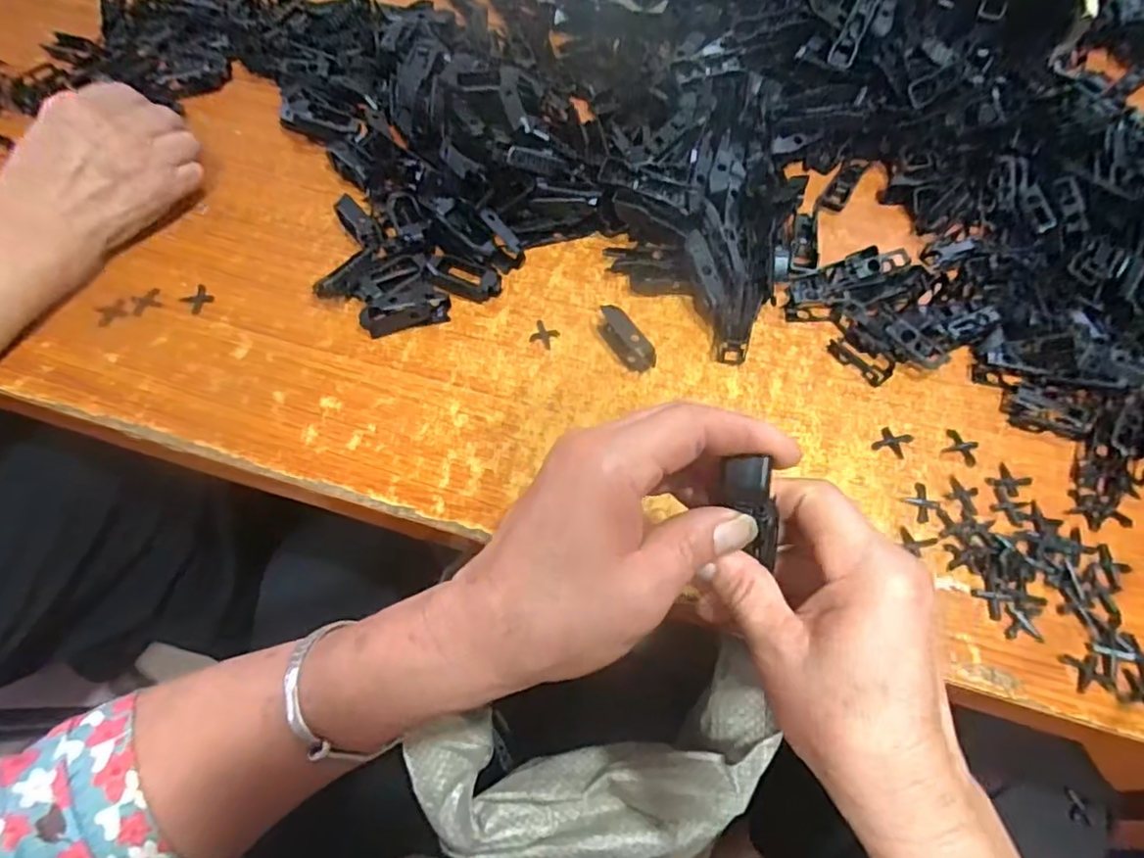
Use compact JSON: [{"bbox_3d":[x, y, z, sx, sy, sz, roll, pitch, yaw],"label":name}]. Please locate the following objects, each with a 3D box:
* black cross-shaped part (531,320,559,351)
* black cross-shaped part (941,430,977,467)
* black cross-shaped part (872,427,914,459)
[{"bbox_3d":[-0.018,-0.062,0.405,0.018,0.004,0.018,27,62,15],"label":"black cross-shaped part"},{"bbox_3d":[0.226,0.010,0.361,0.018,0.004,0.020,26,61,15],"label":"black cross-shaped part"},{"bbox_3d":[0.187,0.007,0.364,0.017,0.004,0.020,32,63,18],"label":"black cross-shaped part"}]

